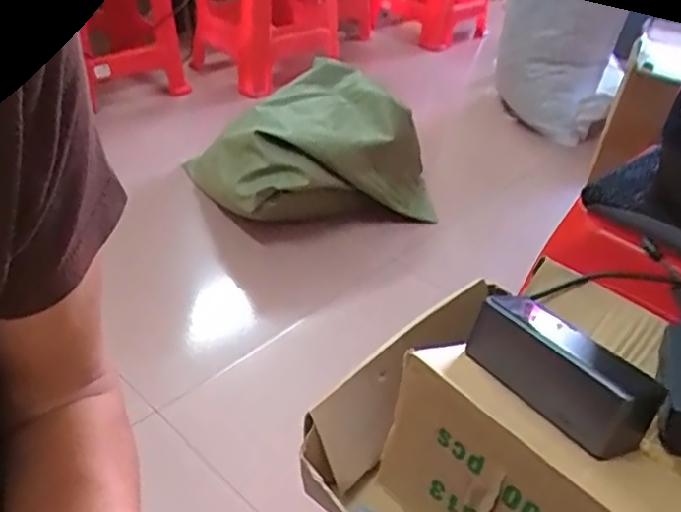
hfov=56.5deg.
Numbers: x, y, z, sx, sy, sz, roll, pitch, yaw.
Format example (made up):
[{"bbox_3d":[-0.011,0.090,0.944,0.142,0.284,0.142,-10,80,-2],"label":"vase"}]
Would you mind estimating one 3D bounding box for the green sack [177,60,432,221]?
[{"bbox_3d":[-0.042,-0.229,1.351,0.448,0.256,0.319,-14,41,-24],"label":"green sack"}]

